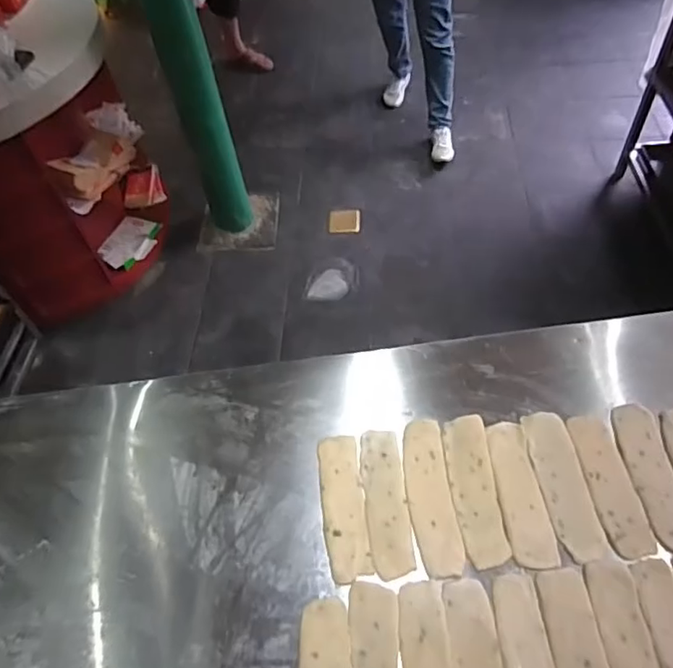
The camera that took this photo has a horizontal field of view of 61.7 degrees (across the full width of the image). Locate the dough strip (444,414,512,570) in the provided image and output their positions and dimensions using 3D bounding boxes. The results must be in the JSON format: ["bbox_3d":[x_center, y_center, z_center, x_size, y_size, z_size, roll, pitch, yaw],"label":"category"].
[{"bbox_3d":[0.184,0.202,0.750,0.058,0.006,0.202,-4,53,2],"label":"dough strip"}]

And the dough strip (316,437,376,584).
[{"bbox_3d":[0.010,0.225,0.747,0.054,0.007,0.189,-8,53,0],"label":"dough strip"}]

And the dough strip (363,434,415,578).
[{"bbox_3d":[0.065,0.219,0.748,0.055,0.004,0.193,-6,53,1],"label":"dough strip"}]

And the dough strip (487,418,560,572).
[{"bbox_3d":[0.240,0.206,0.743,0.056,0.004,0.193,-6,53,1],"label":"dough strip"}]

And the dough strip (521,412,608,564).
[{"bbox_3d":[0.301,0.194,0.746,0.058,0.004,0.200,-6,53,1],"label":"dough strip"}]

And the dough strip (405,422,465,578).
[{"bbox_3d":[0.124,0.210,0.750,0.058,0.004,0.210,-6,53,1],"label":"dough strip"}]

